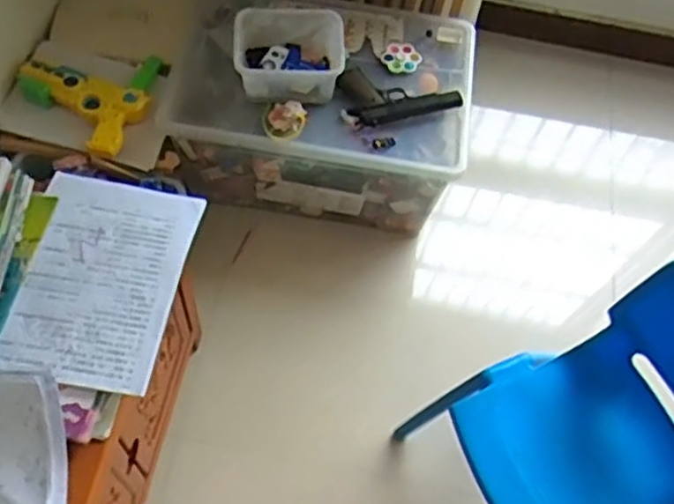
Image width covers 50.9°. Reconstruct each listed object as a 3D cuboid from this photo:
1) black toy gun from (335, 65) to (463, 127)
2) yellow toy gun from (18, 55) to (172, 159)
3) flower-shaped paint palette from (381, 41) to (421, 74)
[{"bbox_3d":[0.113,-0.298,1.291,0.208,0.034,0.120,-13,65,-8],"label":"black toy gun"},{"bbox_3d":[-0.446,-0.305,1.283,0.233,0.042,0.237,22,65,8],"label":"yellow toy gun"},{"bbox_3d":[0.124,-0.370,1.340,0.068,0.009,0.072,1,64,-2],"label":"flower-shaped paint palette"}]

